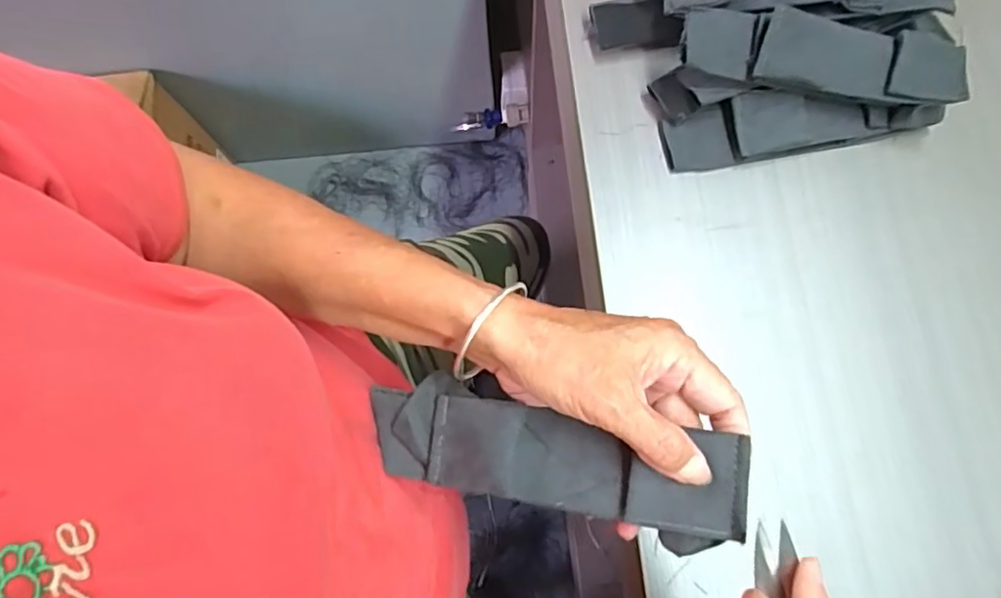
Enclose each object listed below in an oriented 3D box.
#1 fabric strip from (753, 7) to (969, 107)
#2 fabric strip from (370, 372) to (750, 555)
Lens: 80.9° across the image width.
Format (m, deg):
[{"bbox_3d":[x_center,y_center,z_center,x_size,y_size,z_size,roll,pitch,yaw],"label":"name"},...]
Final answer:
[{"bbox_3d":[0.249,-0.167,0.409,0.142,0.021,0.048,6,98,-3],"label":"fabric strip"},{"bbox_3d":[0.016,0.076,0.286,0.191,0.025,0.052,9,76,20],"label":"fabric strip"}]

